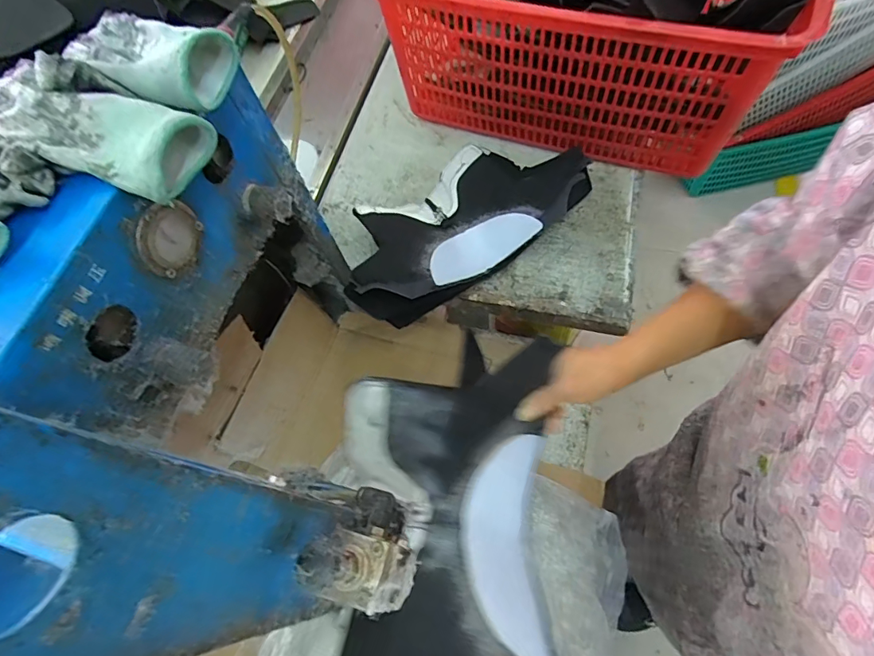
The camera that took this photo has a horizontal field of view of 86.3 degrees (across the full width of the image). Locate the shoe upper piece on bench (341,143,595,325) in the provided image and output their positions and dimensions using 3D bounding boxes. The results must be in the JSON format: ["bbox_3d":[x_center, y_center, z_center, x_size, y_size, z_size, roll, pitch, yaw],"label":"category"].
[{"bbox_3d":[0.028,-0.168,0.679,0.388,0.098,0.188,-36,65,-10],"label":"shoe upper piece on bench"}]

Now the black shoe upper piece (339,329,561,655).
[{"bbox_3d":[0.010,0.167,0.405,0.174,0.099,0.338,5,64,5],"label":"black shoe upper piece"}]

